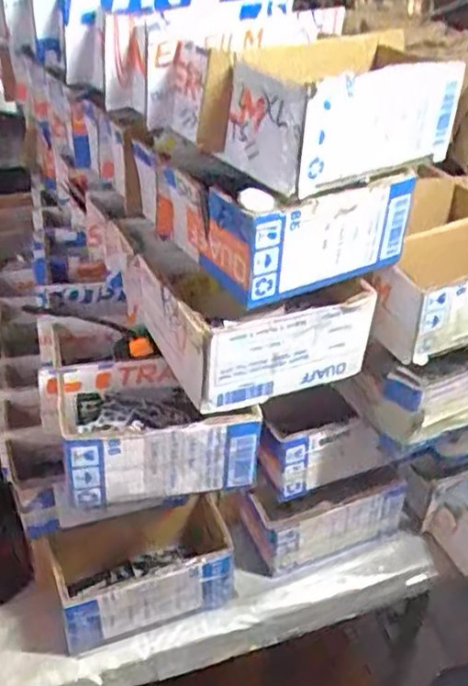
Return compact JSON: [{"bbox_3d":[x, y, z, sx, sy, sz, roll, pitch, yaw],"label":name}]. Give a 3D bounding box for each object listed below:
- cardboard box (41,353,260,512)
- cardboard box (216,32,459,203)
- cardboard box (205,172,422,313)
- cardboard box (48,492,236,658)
[{"bbox_3d":[-0.070,0.067,0.555,0.158,0.067,0.105,-9,36,-14],"label":"cardboard box"},{"bbox_3d":[0.082,-0.168,0.490,0.165,0.074,0.082,-22,41,-30],"label":"cardboard box"},{"bbox_3d":[0.051,-0.085,0.523,0.150,0.092,0.093,-19,40,-27],"label":"cardboard box"},{"bbox_3d":[-0.081,0.211,0.637,0.170,0.081,0.088,-13,37,-20],"label":"cardboard box"}]

